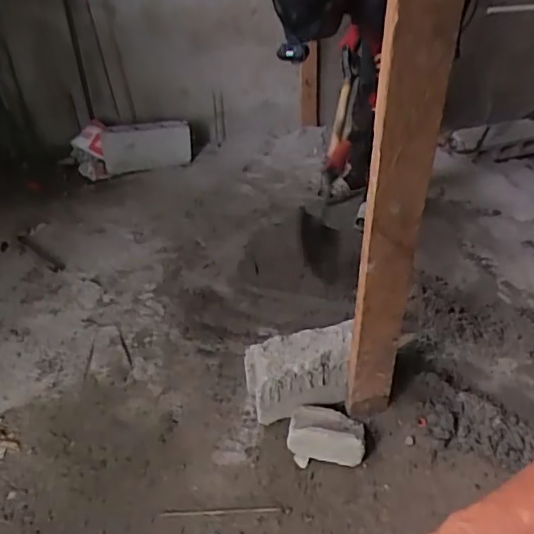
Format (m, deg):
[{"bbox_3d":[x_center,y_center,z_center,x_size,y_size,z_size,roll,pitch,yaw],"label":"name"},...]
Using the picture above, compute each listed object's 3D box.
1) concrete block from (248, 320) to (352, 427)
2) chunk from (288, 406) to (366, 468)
[{"bbox_3d":[0.095,0.288,1.518,0.290,0.210,0.136,-10,39,-12],"label":"concrete block"},{"bbox_3d":[0.153,0.431,1.451,0.194,0.084,0.140,7,39,9],"label":"chunk"}]

